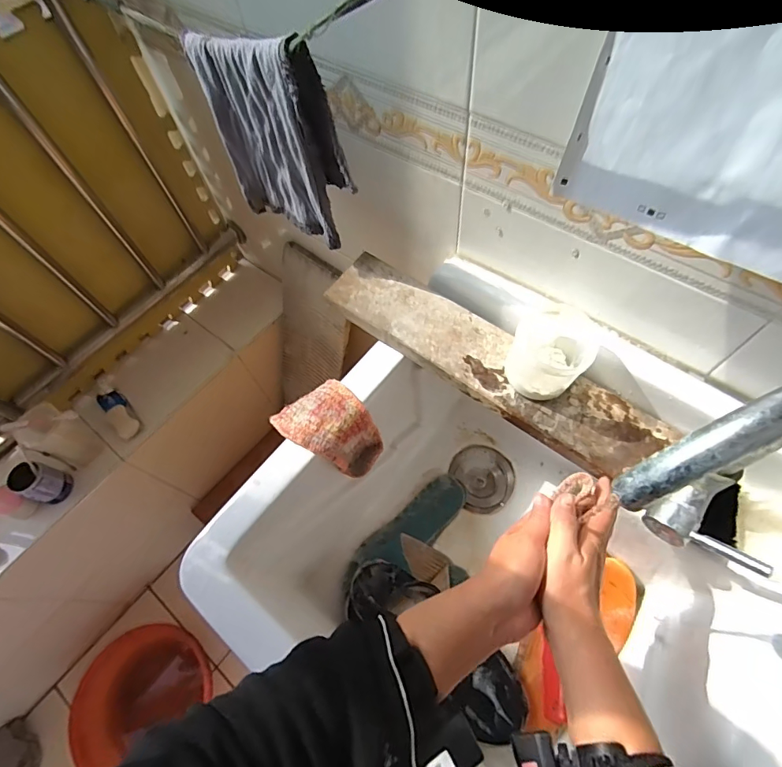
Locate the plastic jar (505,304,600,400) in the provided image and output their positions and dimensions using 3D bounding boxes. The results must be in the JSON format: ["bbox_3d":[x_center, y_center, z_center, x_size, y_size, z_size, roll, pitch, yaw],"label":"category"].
[{"bbox_3d":[0.184,-0.031,0.513,0.083,0.081,0.090,-2,62,3],"label":"plastic jar"}]

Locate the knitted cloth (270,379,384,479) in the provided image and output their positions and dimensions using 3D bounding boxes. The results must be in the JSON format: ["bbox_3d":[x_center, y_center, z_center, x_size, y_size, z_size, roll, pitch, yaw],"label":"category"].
[{"bbox_3d":[-0.079,0.064,0.587,0.120,0.083,0.095,38,71,21],"label":"knitted cloth"}]

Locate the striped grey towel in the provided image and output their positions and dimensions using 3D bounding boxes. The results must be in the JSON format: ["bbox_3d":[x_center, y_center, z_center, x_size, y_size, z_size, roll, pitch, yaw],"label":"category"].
[{"bbox_3d":[-0.133,-0.286,0.527,0.203,0.230,0.033,33,69,19],"label":"striped grey towel"}]

